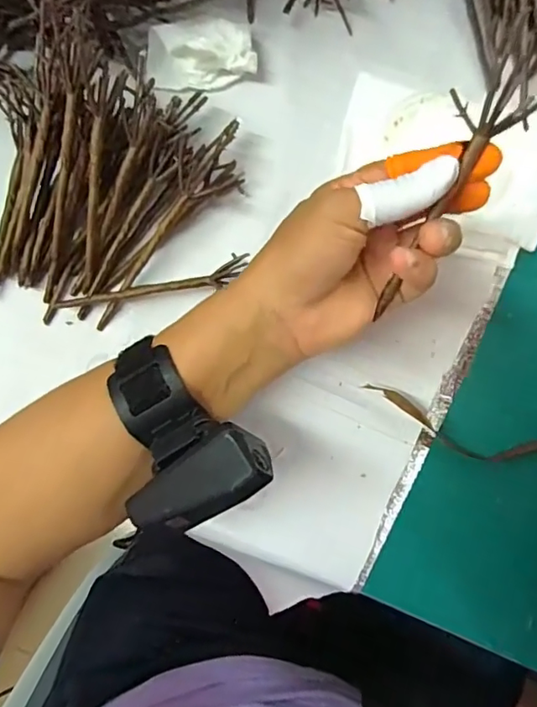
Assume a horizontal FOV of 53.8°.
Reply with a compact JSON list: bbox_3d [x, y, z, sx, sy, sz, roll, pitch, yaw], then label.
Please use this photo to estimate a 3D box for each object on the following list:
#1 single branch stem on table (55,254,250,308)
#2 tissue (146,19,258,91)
[{"bbox_3d":[-0.070,-0.038,0.325,0.119,0.021,0.014,-13,80,-3],"label":"single branch stem on table"},{"bbox_3d":[-0.046,-0.200,0.355,0.071,0.028,0.037,-9,80,-2],"label":"tissue"}]

